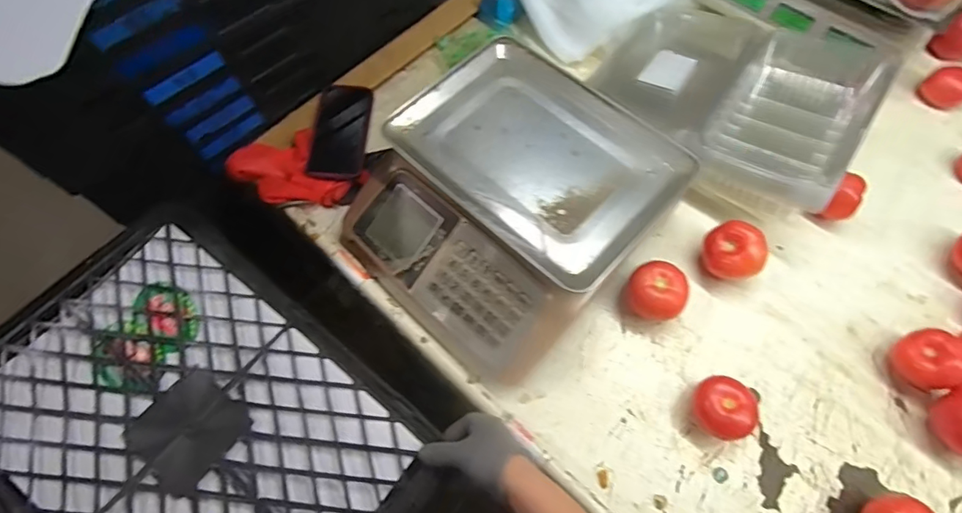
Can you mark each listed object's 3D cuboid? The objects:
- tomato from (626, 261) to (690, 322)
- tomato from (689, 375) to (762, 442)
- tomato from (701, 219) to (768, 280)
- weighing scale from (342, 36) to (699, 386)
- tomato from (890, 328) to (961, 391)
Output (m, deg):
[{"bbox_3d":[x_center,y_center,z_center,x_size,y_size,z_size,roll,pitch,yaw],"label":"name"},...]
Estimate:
[{"bbox_3d":[0.218,0.048,0.605,0.072,0.059,0.067,-1,63,2],"label":"tomato"},{"bbox_3d":[0.274,0.173,0.546,0.059,0.055,0.063,-1,63,2],"label":"tomato"},{"bbox_3d":[0.323,-0.005,0.621,0.065,0.064,0.066,-1,63,2],"label":"tomato"},{"bbox_3d":[0.032,-0.074,0.613,0.325,0.106,0.351,40,71,19],"label":"weighing scale"},{"bbox_3d":[0.521,0.121,0.561,0.057,0.058,0.066,-19,64,-7],"label":"tomato"}]

